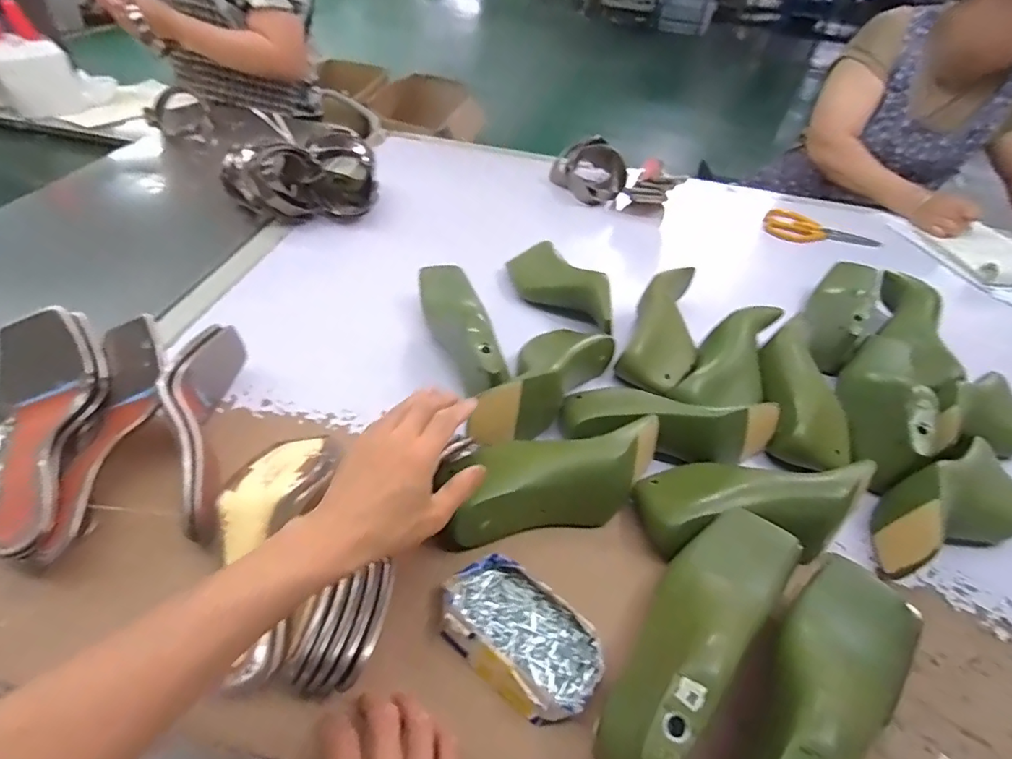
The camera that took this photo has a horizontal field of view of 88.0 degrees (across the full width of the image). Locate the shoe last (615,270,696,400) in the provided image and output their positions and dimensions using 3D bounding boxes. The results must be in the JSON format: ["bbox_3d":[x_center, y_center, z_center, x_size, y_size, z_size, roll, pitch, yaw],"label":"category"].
[{"bbox_3d":[0.211,-0.072,0.683,0.089,0.065,0.212,21,45,14],"label":"shoe last"}]

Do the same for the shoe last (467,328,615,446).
[{"bbox_3d":[0.043,-0.002,0.595,0.099,0.071,0.218,23,45,16],"label":"shoe last"}]

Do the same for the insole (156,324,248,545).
[{"bbox_3d":[-0.297,0.042,0.509,0.049,0.087,0.216,-5,45,-13],"label":"insole"}]

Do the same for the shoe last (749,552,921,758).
[{"bbox_3d":[0.211,0.233,0.363,0.080,0.096,0.217,38,40,28],"label":"shoe last"}]

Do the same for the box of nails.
[{"bbox_3d":[0.009,0.200,0.415,0.132,0.030,0.081,36,50,27],"label":"box of nails"}]

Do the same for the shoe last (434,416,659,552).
[{"bbox_3d":[0.048,0.091,0.498,0.224,0.076,0.077,-11,46,-19],"label":"shoe last"}]

